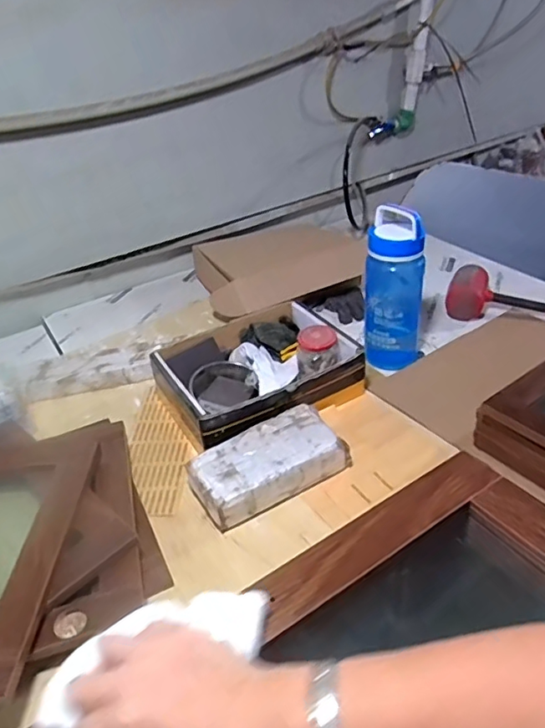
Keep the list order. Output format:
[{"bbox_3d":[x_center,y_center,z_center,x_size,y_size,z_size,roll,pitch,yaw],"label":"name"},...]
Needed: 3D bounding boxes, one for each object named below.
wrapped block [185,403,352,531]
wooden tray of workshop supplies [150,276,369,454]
[{"bbox_3d":[-0.006,0.143,0.774,0.210,0.059,0.105,-22,38,-22],"label":"wrapped block"},{"bbox_3d":[-0.021,0.007,0.925,0.312,0.093,0.233,-22,38,-21],"label":"wooden tray of workshop supplies"}]

